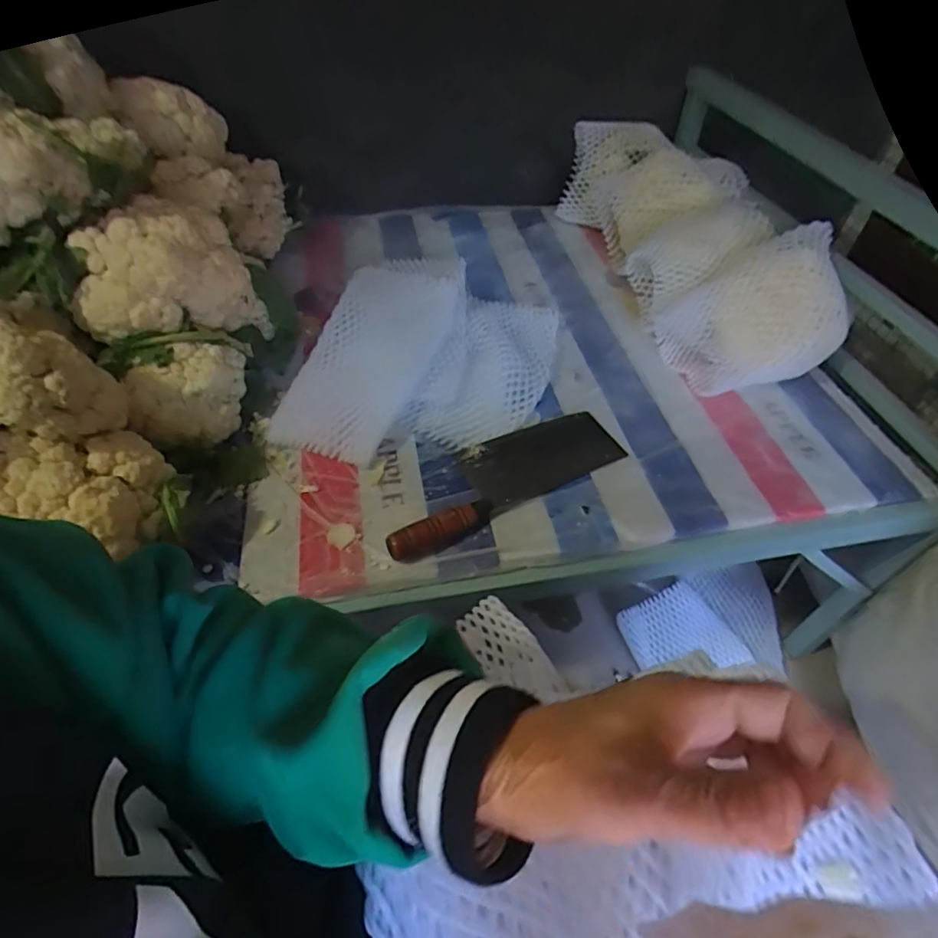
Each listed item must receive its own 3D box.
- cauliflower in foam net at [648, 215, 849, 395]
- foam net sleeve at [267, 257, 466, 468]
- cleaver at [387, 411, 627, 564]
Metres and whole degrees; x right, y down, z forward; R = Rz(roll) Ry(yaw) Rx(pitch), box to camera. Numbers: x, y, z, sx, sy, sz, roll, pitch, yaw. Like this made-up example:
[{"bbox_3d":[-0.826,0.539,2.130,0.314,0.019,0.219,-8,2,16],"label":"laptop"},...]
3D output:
[{"bbox_3d":[0.371,-0.195,0.720,0.235,0.132,0.140,-17,51,-17],"label":"cauliflower in foam net"},{"bbox_3d":[-0.102,-0.163,0.709,0.158,0.051,0.369,11,49,8],"label":"foam net sleeve"},{"bbox_3d":[0.034,0.003,0.590,0.280,0.026,0.088,-26,54,-23],"label":"cleaver"}]

